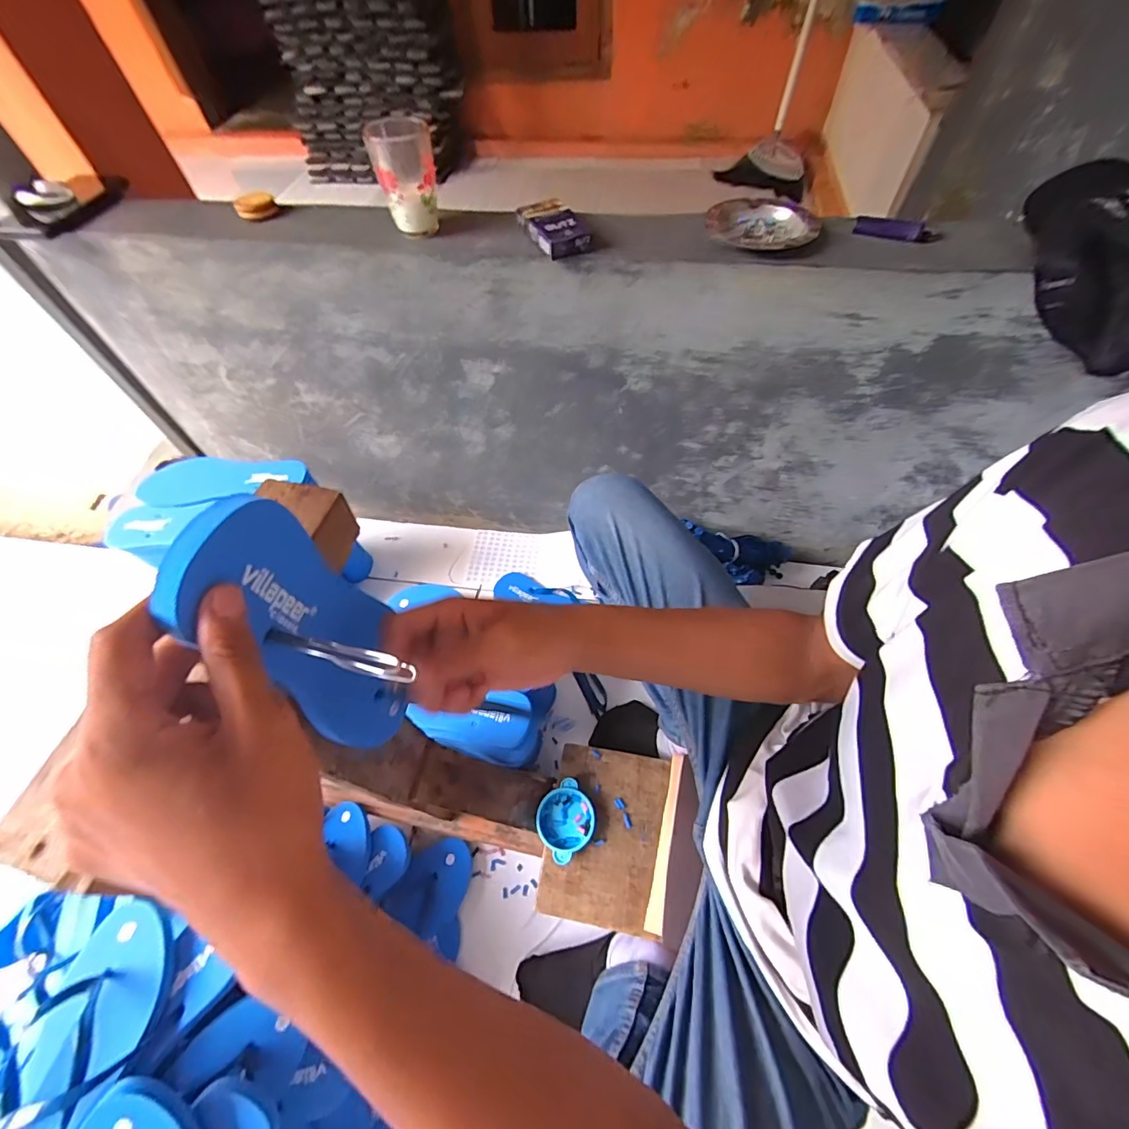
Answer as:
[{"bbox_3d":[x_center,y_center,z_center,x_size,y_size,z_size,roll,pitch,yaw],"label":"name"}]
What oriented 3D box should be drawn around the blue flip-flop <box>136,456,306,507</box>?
[{"bbox_3d":[-0.514,-0.127,0.712,0.227,0.025,0.078,-7,59,-2],"label":"blue flip-flop"}]

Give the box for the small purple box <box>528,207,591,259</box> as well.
[{"bbox_3d":[-0.009,-0.375,0.535,0.054,0.021,0.076,-17,60,-8],"label":"small purple box"}]

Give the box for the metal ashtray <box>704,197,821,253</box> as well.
[{"bbox_3d":[0.217,-0.371,0.522,0.112,0.025,0.098,-21,60,-10],"label":"metal ashtray"}]

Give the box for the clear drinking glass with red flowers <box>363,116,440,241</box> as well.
[{"bbox_3d":[-0.178,-0.442,0.543,0.065,0.093,0.073,-13,59,-5],"label":"clear drinking glass with red flowers"}]

